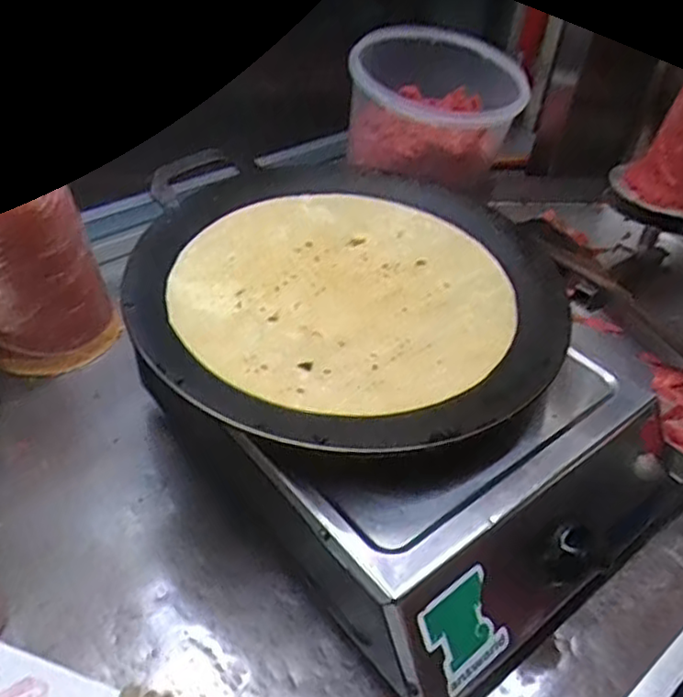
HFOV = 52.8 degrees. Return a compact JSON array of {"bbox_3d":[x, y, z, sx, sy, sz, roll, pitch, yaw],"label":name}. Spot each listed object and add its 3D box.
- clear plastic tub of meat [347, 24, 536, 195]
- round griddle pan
[{"bbox_3d":[0.108,-0.284,0.811,0.193,0.121,0.197,9,40,1],"label":"clear plastic tub of meat"},{"bbox_3d":[0.005,-0.055,0.540,0.321,0.033,0.332,5,40,-4],"label":"round griddle pan"}]

